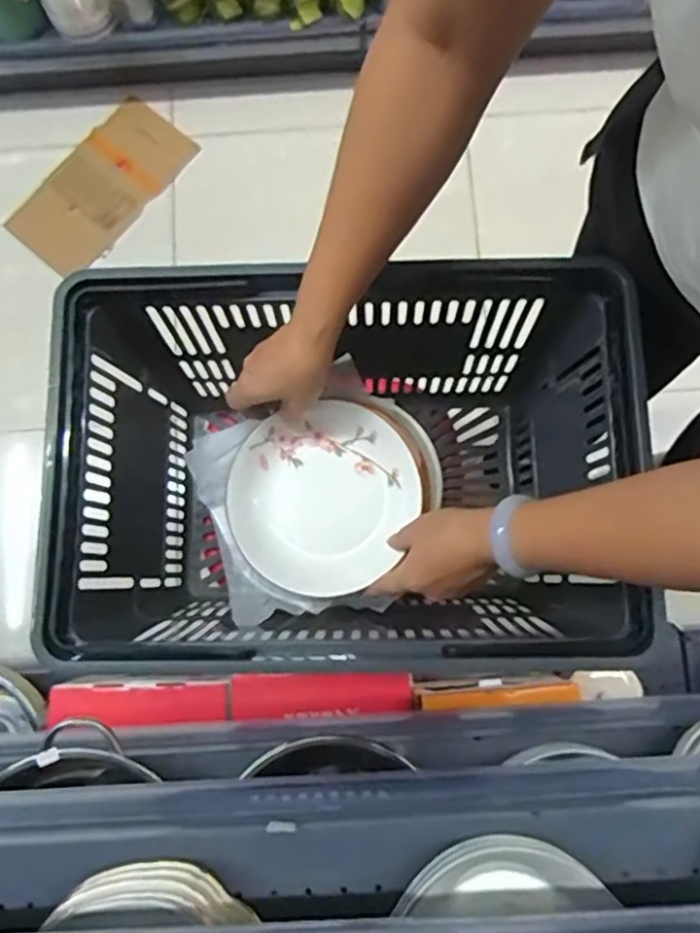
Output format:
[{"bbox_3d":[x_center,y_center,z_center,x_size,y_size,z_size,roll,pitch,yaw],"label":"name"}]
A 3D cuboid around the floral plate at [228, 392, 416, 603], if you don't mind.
[{"bbox_3d":[-0.025,0.026,0.588,0.162,0.028,0.160,0,80,1],"label":"floral plate"}]

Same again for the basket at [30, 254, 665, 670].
[{"bbox_3d":[-0.004,0.014,0.634,0.460,0.256,0.315,-1,80,1],"label":"basket"}]

